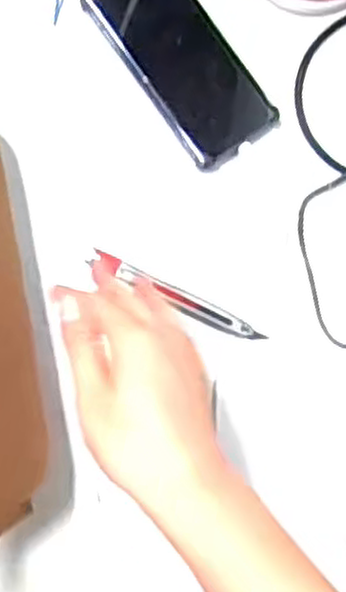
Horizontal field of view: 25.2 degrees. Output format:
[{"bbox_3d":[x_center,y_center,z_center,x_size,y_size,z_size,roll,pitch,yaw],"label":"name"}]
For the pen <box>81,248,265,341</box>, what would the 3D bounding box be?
[{"bbox_3d":[0.004,0.003,0.599,0.143,0.007,0.015,27,86,-6],"label":"pen"}]

